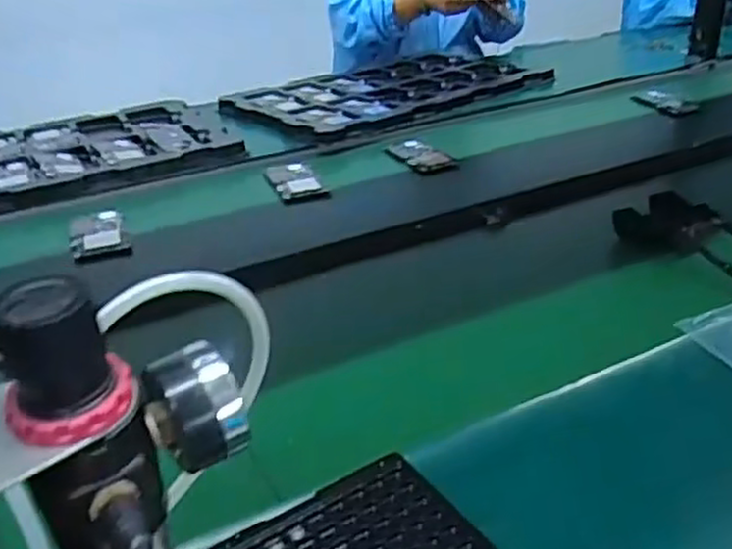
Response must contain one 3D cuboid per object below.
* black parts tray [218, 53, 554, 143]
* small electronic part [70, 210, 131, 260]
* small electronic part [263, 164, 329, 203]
[{"bbox_3d":[0.041,-0.347,1.375,0.568,0.019,0.342,-21,33,-30],"label":"black parts tray"},{"bbox_3d":[-0.325,-0.049,0.900,0.063,0.011,0.099,-14,32,-20],"label":"small electronic part"},{"bbox_3d":[-0.099,-0.128,1.030,0.066,0.014,0.113,-11,31,-16],"label":"small electronic part"}]

